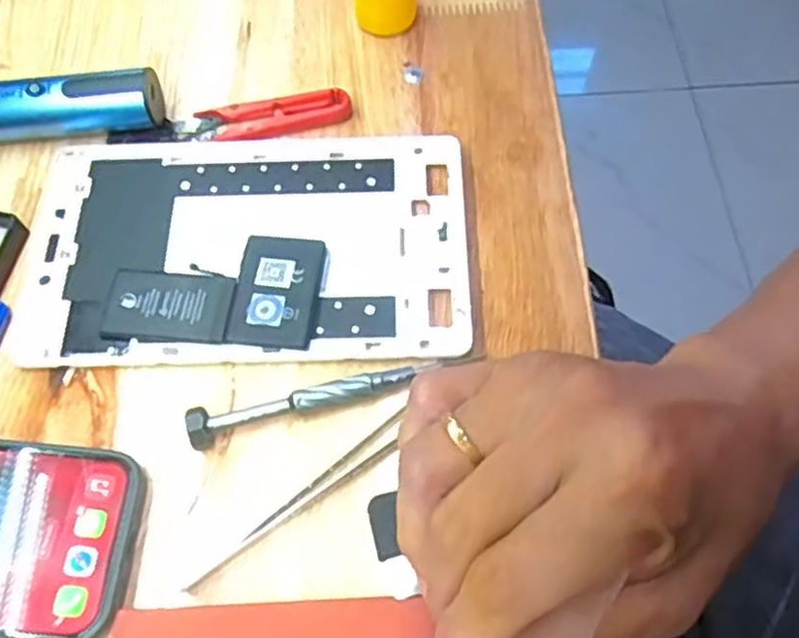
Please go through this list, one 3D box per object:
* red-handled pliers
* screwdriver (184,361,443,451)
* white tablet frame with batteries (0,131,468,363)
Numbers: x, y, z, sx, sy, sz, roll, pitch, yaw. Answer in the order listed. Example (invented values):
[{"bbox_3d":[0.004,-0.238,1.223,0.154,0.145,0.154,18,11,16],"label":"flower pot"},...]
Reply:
[{"bbox_3d":[-0.071,-0.105,0.376,0.090,0.008,0.023,-6,65,-3],"label":"red-handled pliers"},{"bbox_3d":[-0.039,0.033,0.308,0.103,0.014,0.016,-15,66,-8],"label":"screwdriver"},{"bbox_3d":[-0.070,-0.037,0.344,0.205,0.006,0.120,-1,65,-1],"label":"white tablet frame with batteries"}]

